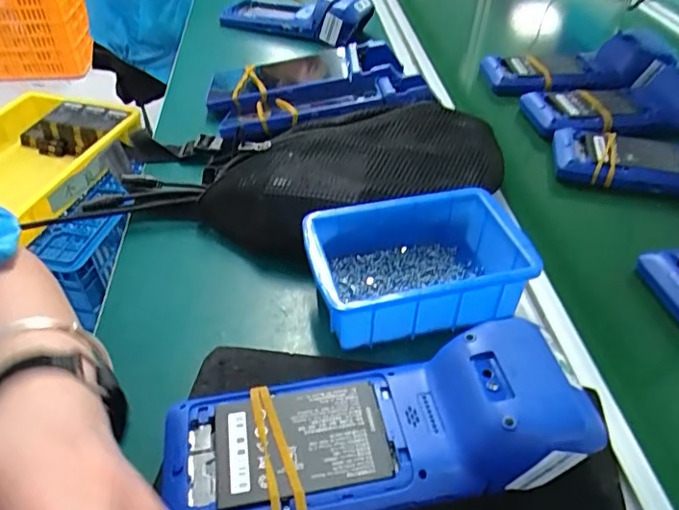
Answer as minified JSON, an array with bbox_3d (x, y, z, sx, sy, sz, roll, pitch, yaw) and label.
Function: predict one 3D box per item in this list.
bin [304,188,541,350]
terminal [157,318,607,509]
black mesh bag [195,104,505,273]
[{"bbox_3d":[0.055,0.008,0.386,0.149,0.048,0.105,-8,44,-8],"label":"bin"},{"bbox_3d":[0.017,0.092,0.290,0.218,0.051,0.080,-7,44,-7],"label":"terminal"},{"bbox_3d":[0.016,-0.063,0.460,0.264,0.062,0.123,-14,45,-14],"label":"black mesh bag"}]

